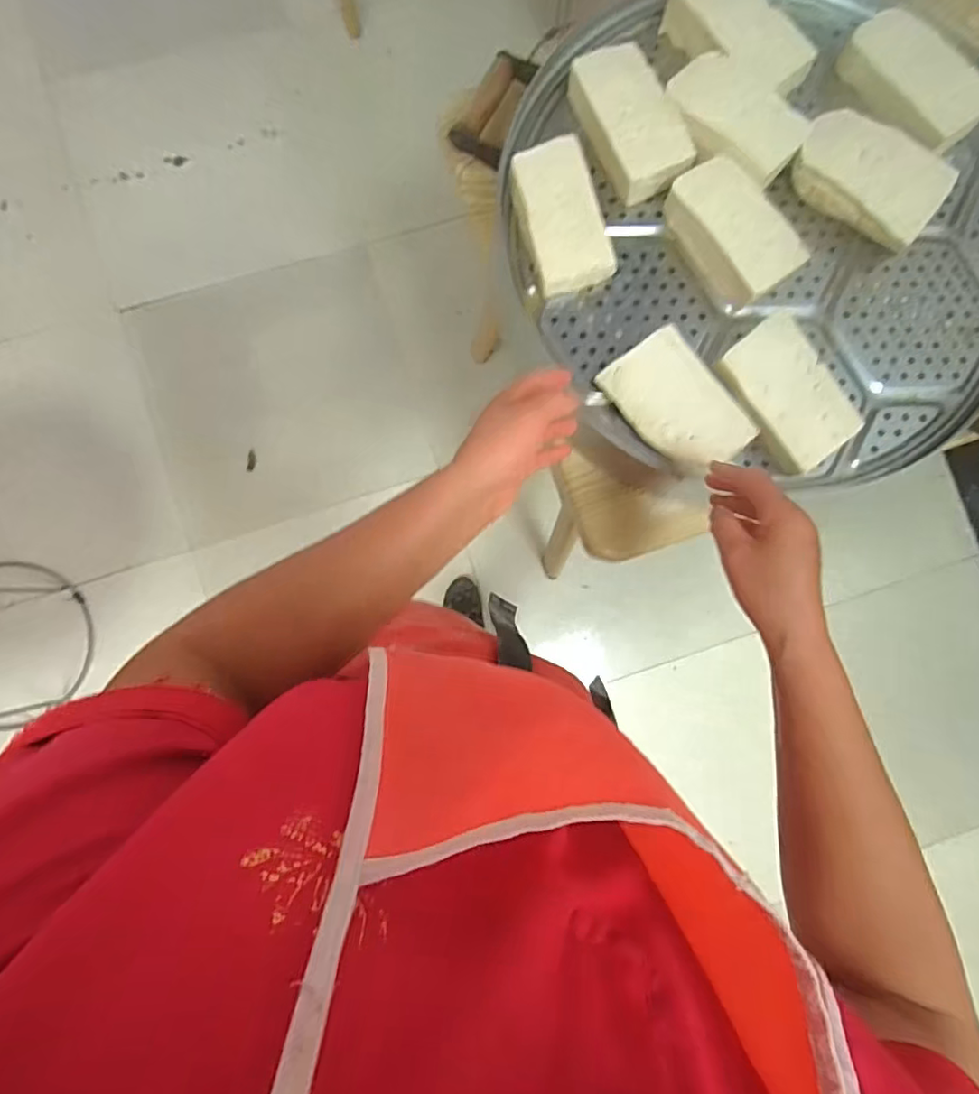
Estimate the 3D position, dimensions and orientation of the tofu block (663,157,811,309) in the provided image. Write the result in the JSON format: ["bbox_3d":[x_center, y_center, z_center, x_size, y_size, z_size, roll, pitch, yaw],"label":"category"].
[{"bbox_3d":[0.241,-0.309,0.571,0.079,0.046,0.140,-33,88,-5],"label":"tofu block"}]

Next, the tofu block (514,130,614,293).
[{"bbox_3d":[0.070,-0.328,0.574,0.076,0.034,0.138,-15,87,-4],"label":"tofu block"}]

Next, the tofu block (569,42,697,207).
[{"bbox_3d":[0.142,-0.426,0.581,0.077,0.043,0.140,-25,87,-5],"label":"tofu block"}]

